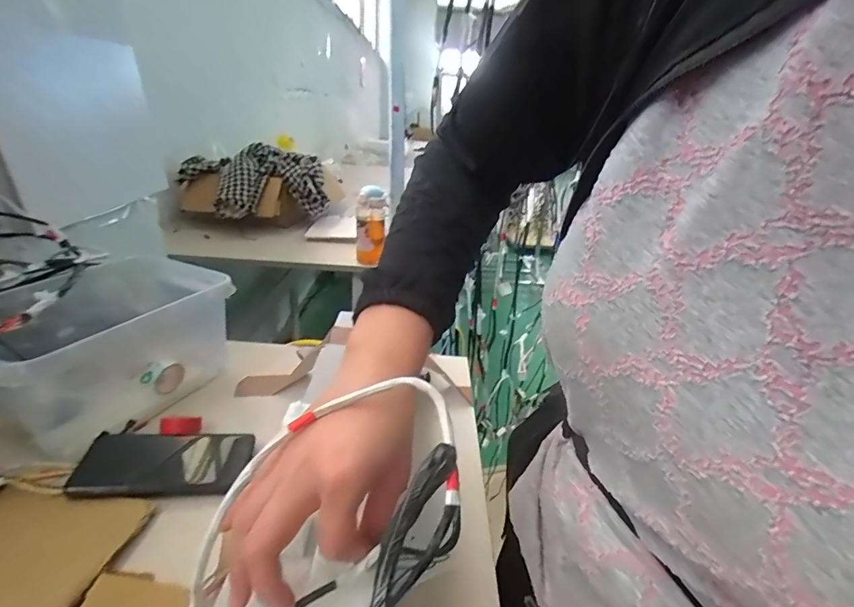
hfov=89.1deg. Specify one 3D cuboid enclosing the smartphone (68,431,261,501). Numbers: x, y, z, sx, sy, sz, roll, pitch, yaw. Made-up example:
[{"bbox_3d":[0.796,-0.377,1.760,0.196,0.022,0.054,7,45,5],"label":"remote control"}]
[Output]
[{"bbox_3d":[-0.284,0.170,0.467,0.168,0.012,0.085,2,24,-2],"label":"smartphone"}]

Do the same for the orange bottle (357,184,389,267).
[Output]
[{"bbox_3d":[-0.150,-0.204,1.162,0.078,0.209,0.079,0,25,-8],"label":"orange bottle"}]

